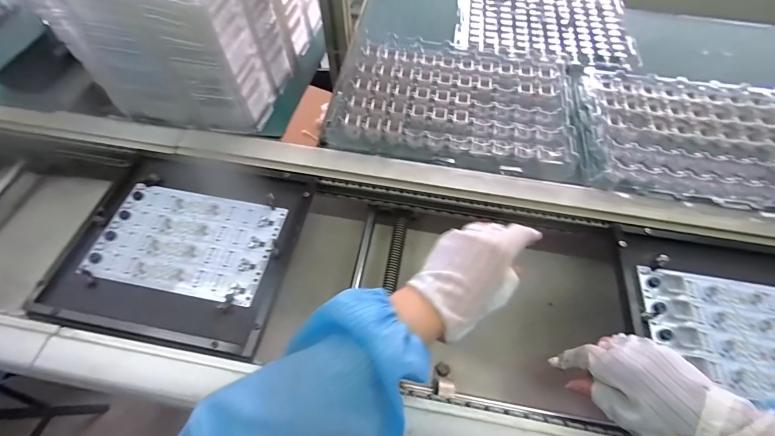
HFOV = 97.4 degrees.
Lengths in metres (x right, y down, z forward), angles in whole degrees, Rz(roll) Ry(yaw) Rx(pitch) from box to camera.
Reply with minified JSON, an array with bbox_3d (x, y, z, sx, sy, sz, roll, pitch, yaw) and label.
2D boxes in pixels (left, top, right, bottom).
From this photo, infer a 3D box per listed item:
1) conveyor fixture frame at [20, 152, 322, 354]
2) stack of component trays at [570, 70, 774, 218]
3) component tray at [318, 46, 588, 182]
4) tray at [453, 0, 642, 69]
[{"bbox_3d":[-0.243,0.027,0.416,0.251,0.019,0.227,11,56,4],"label":"conveyor fixture frame"},{"bbox_3d":[0.446,-0.107,0.472,0.351,0.051,0.213,4,56,-1],"label":"stack of component trays"},{"bbox_3d":[0.101,-0.176,0.511,0.350,0.054,0.230,7,56,1],"label":"component tray"},{"bbox_3d":[0.279,-0.364,0.612,0.297,0.033,0.227,10,56,3],"label":"tray"}]

